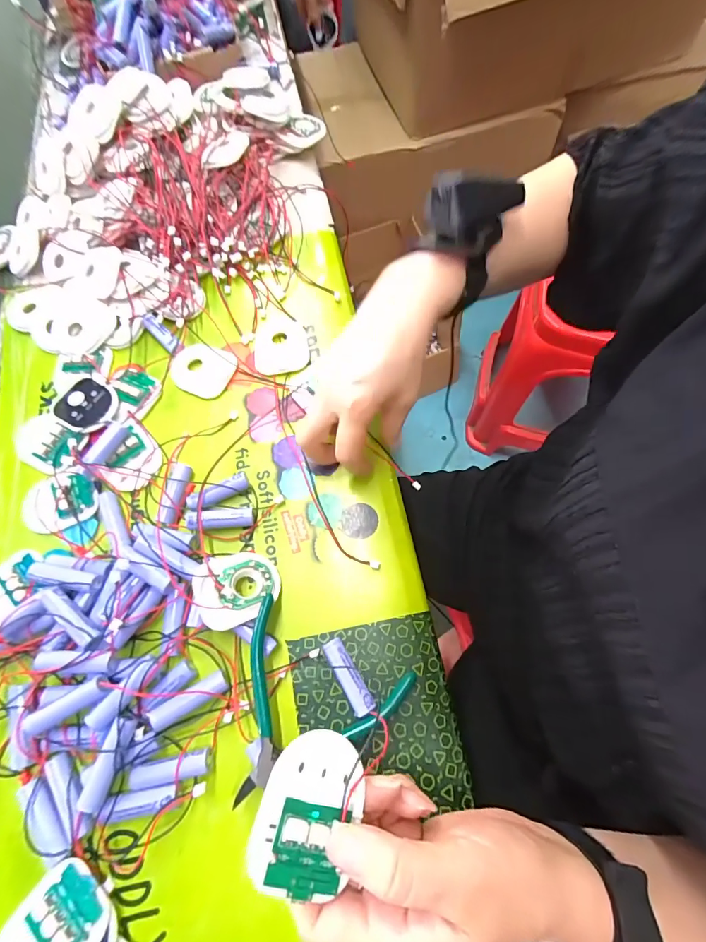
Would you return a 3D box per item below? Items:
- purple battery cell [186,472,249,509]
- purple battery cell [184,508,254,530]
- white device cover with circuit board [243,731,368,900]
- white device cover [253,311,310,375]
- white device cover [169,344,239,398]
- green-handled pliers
[{"bbox_3d":[-0.107,0.017,0.329,0.049,0.014,0.016,-27,69,-5],"label":"purple battery cell"},{"bbox_3d":[-0.102,0.037,0.320,0.048,0.016,0.016,-8,69,2],"label":"purple battery cell"},{"bbox_3d":[-0.017,0.145,0.179,0.045,0.009,0.055,26,52,-17],"label":"white device cover with circuit board"},{"bbox_3d":[-0.067,-0.118,0.379,0.049,0.004,0.067,-10,68,1],"label":"white device cover"},{"bbox_3d":[-0.135,-0.091,0.373,0.056,0.008,0.047,10,70,9],"label":"white device cover"},{"bbox_3d":[-0.015,0.145,0.273,0.108,0.020,0.116,-1,69,5],"label":"green-handled pliers"}]

